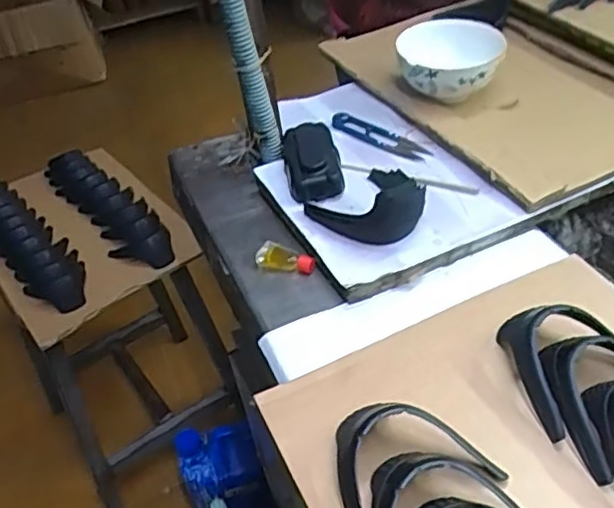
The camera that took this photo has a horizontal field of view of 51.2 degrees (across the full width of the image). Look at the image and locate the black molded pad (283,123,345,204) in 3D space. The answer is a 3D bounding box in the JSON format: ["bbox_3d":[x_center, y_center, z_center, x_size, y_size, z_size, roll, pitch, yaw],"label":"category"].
[{"bbox_3d":[0.005,-0.099,0.629,0.052,0.026,0.101,-9,42,-2],"label":"black molded pad"}]

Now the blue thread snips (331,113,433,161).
[{"bbox_3d":[0.078,-0.123,0.669,0.115,0.011,0.028,28,52,33],"label":"blue thread snips"}]

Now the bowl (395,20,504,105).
[{"bbox_3d":[0.153,-0.203,0.696,0.107,0.066,0.105,-2,43,2],"label":"bowl"}]

